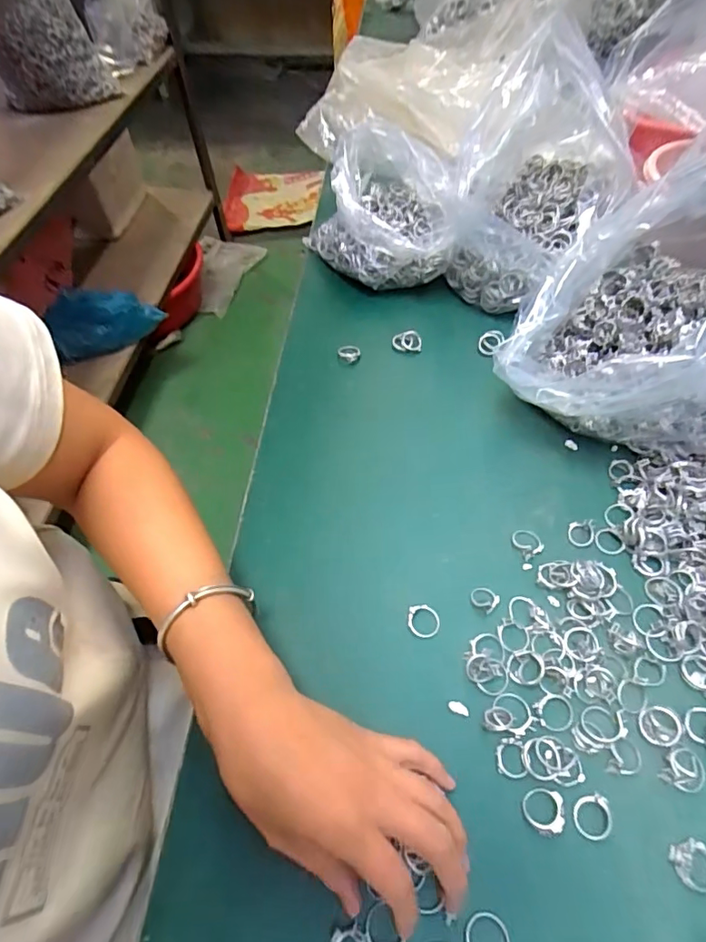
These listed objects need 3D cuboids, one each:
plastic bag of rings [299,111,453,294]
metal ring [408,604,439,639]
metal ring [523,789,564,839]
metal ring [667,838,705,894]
[{"bbox_3d":[0.024,-0.261,0.525,0.148,0.117,0.129,2,56,2],"label":"plastic bag of rings"},{"bbox_3d":[0.048,0.101,0.344,0.021,0.004,0.022,0,56,0],"label":"metal ring"},{"bbox_3d":[0.105,0.188,0.282,0.020,0.010,0.022,0,56,0],"label":"metal ring"},{"bbox_3d":[0.182,0.208,0.270,0.024,0.006,0.023,0,56,0],"label":"metal ring"}]

